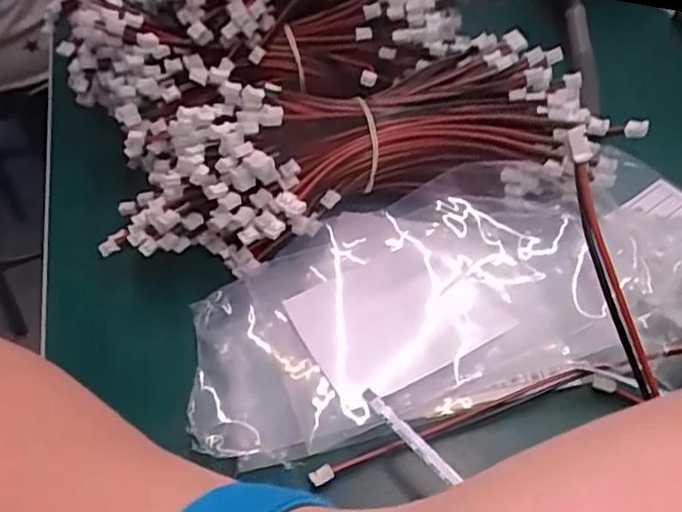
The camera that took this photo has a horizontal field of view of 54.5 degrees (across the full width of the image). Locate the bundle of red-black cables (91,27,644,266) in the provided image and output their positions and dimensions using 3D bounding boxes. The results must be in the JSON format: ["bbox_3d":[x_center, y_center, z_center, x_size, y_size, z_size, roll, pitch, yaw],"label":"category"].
[{"bbox_3d":[0.003,-0.046,0.265,0.200,0.046,0.075,-6,47,0],"label":"bundle of red-black cables"}]

